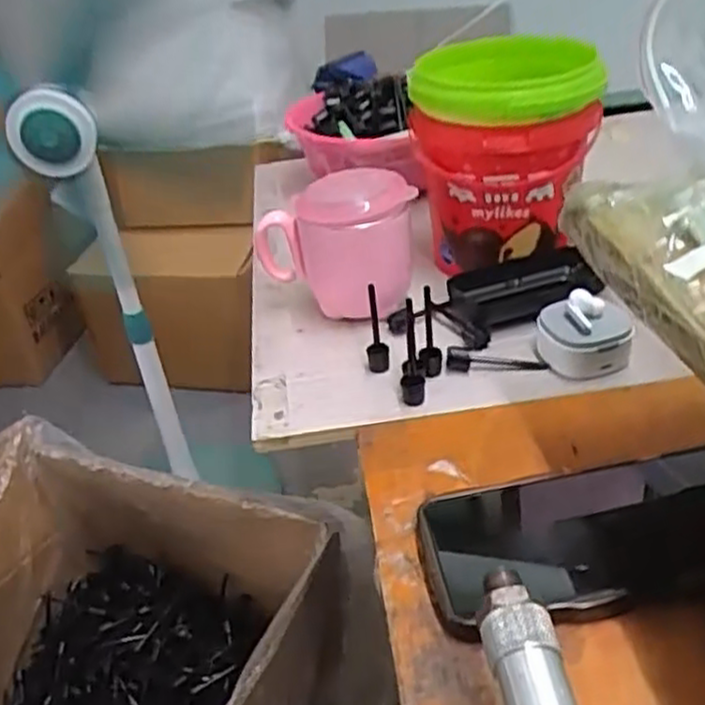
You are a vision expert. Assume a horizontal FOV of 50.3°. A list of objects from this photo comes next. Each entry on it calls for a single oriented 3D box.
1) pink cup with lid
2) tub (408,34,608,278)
[{"bbox_3d":[-0.012,-0.073,0.540,0.101,0.098,0.072,-14,35,-9],"label":"pink cup with lid"},{"bbox_3d":[0.115,-0.147,0.569,0.129,0.150,0.137,1,35,12],"label":"tub"}]

